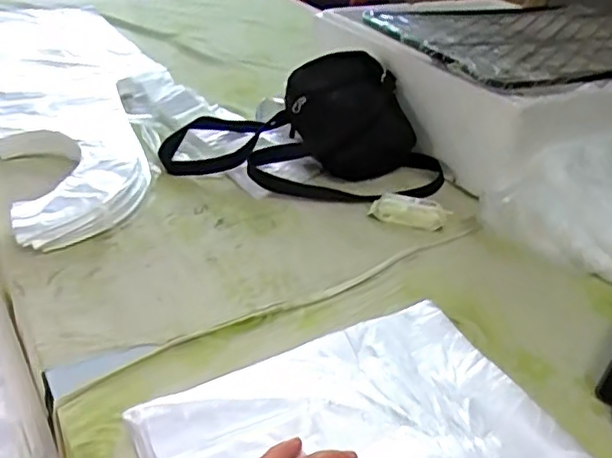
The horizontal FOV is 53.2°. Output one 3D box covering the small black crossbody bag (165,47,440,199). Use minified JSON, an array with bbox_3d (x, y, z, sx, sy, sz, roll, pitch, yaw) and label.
[{"bbox_3d":[-0.001,-0.149,0.863,0.388,0.142,0.199,3,34,-3],"label":"small black crossbody bag"}]

